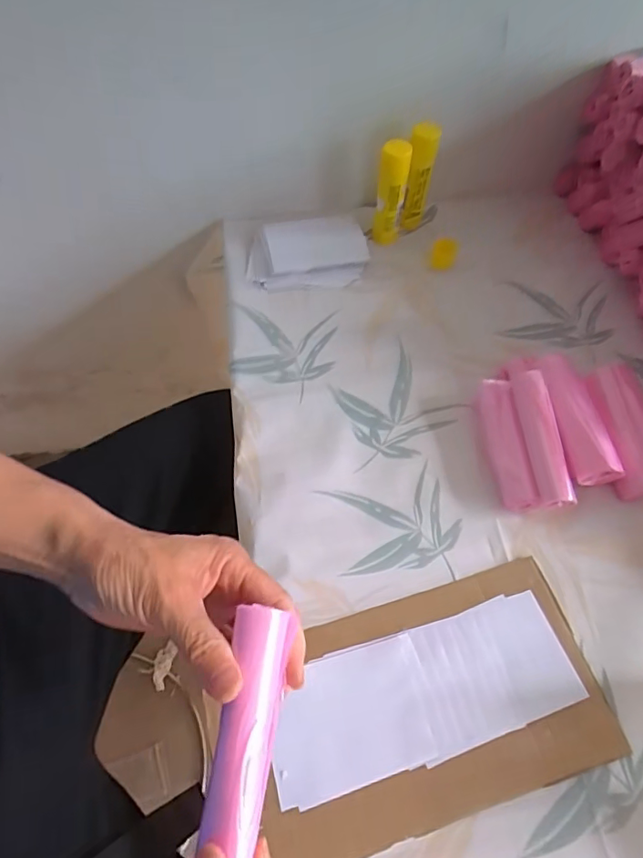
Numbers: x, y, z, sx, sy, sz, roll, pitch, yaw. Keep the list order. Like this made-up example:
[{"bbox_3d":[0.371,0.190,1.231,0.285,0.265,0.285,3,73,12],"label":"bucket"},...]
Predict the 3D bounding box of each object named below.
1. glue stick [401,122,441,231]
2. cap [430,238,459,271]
[{"bbox_3d":[0.106,-0.267,0.569,0.025,0.125,0.030,15,61,10],"label":"glue stick"},{"bbox_3d":[0.139,-0.198,0.585,0.028,0.020,0.031,17,62,11],"label":"cap"}]

